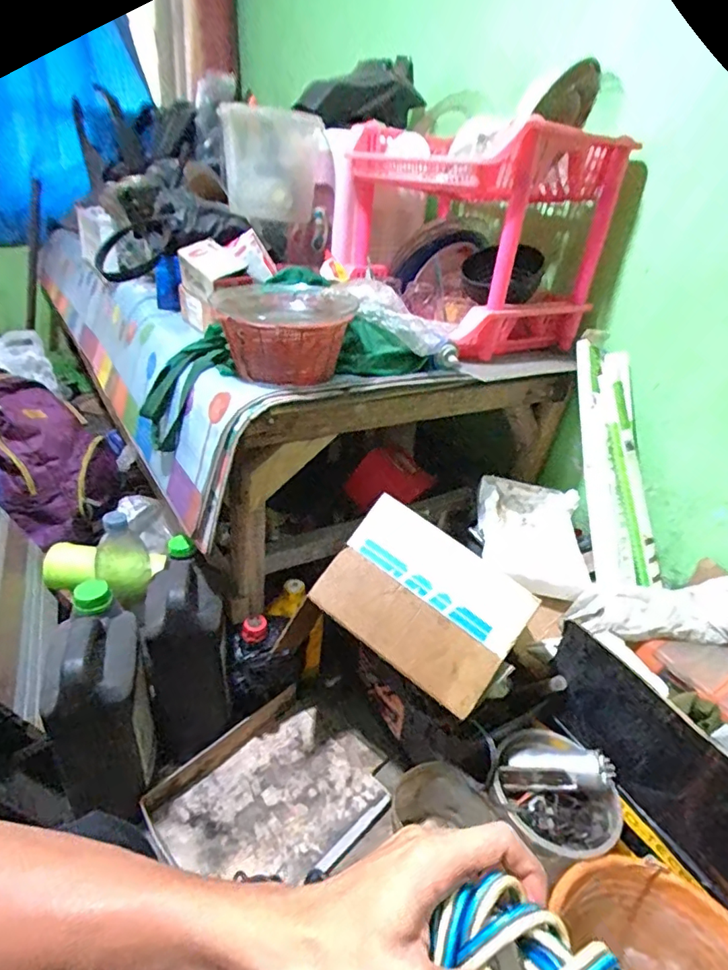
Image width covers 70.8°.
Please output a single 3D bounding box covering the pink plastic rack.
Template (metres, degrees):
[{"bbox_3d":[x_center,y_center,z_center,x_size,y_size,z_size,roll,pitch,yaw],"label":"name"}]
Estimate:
[{"bbox_3d":[0.191,-0.486,1.021,0.380,0.341,0.463,-13,35,-29],"label":"pink plastic rack"}]

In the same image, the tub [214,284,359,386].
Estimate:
[{"bbox_3d":[-0.122,-0.223,0.767,0.197,0.110,0.200,5,30,-3],"label":"tub"}]

